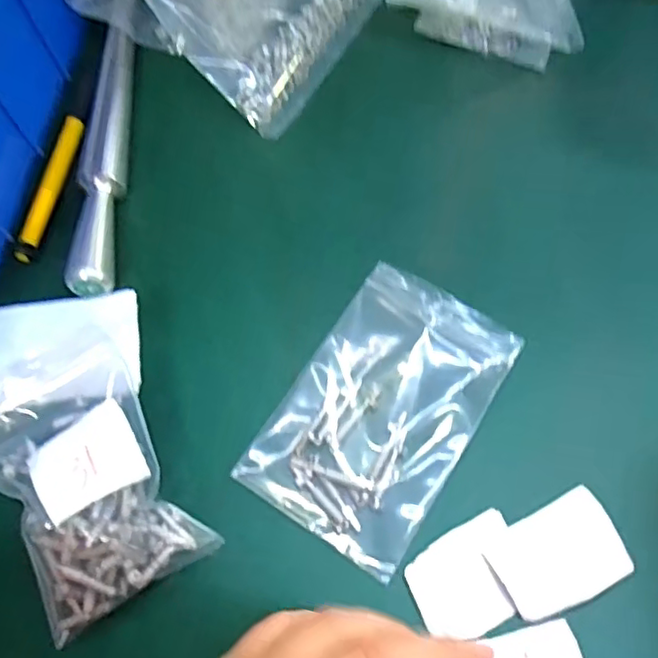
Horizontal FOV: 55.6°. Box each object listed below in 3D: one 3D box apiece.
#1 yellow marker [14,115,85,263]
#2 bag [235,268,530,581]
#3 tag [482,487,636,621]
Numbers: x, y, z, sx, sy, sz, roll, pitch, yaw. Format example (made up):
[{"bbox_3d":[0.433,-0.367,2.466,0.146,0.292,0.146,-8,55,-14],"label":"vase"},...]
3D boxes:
[{"bbox_3d":[-0.150,-0.075,0.336,0.013,0.010,0.087,10,68,7],"label":"yellow marker"},{"bbox_3d":[0.025,0.034,0.279,0.079,0.012,0.122,30,72,15],"label":"bag"},{"bbox_3d":[0.094,0.092,0.254,0.051,0.004,0.037,-26,68,-8],"label":"tag"}]

